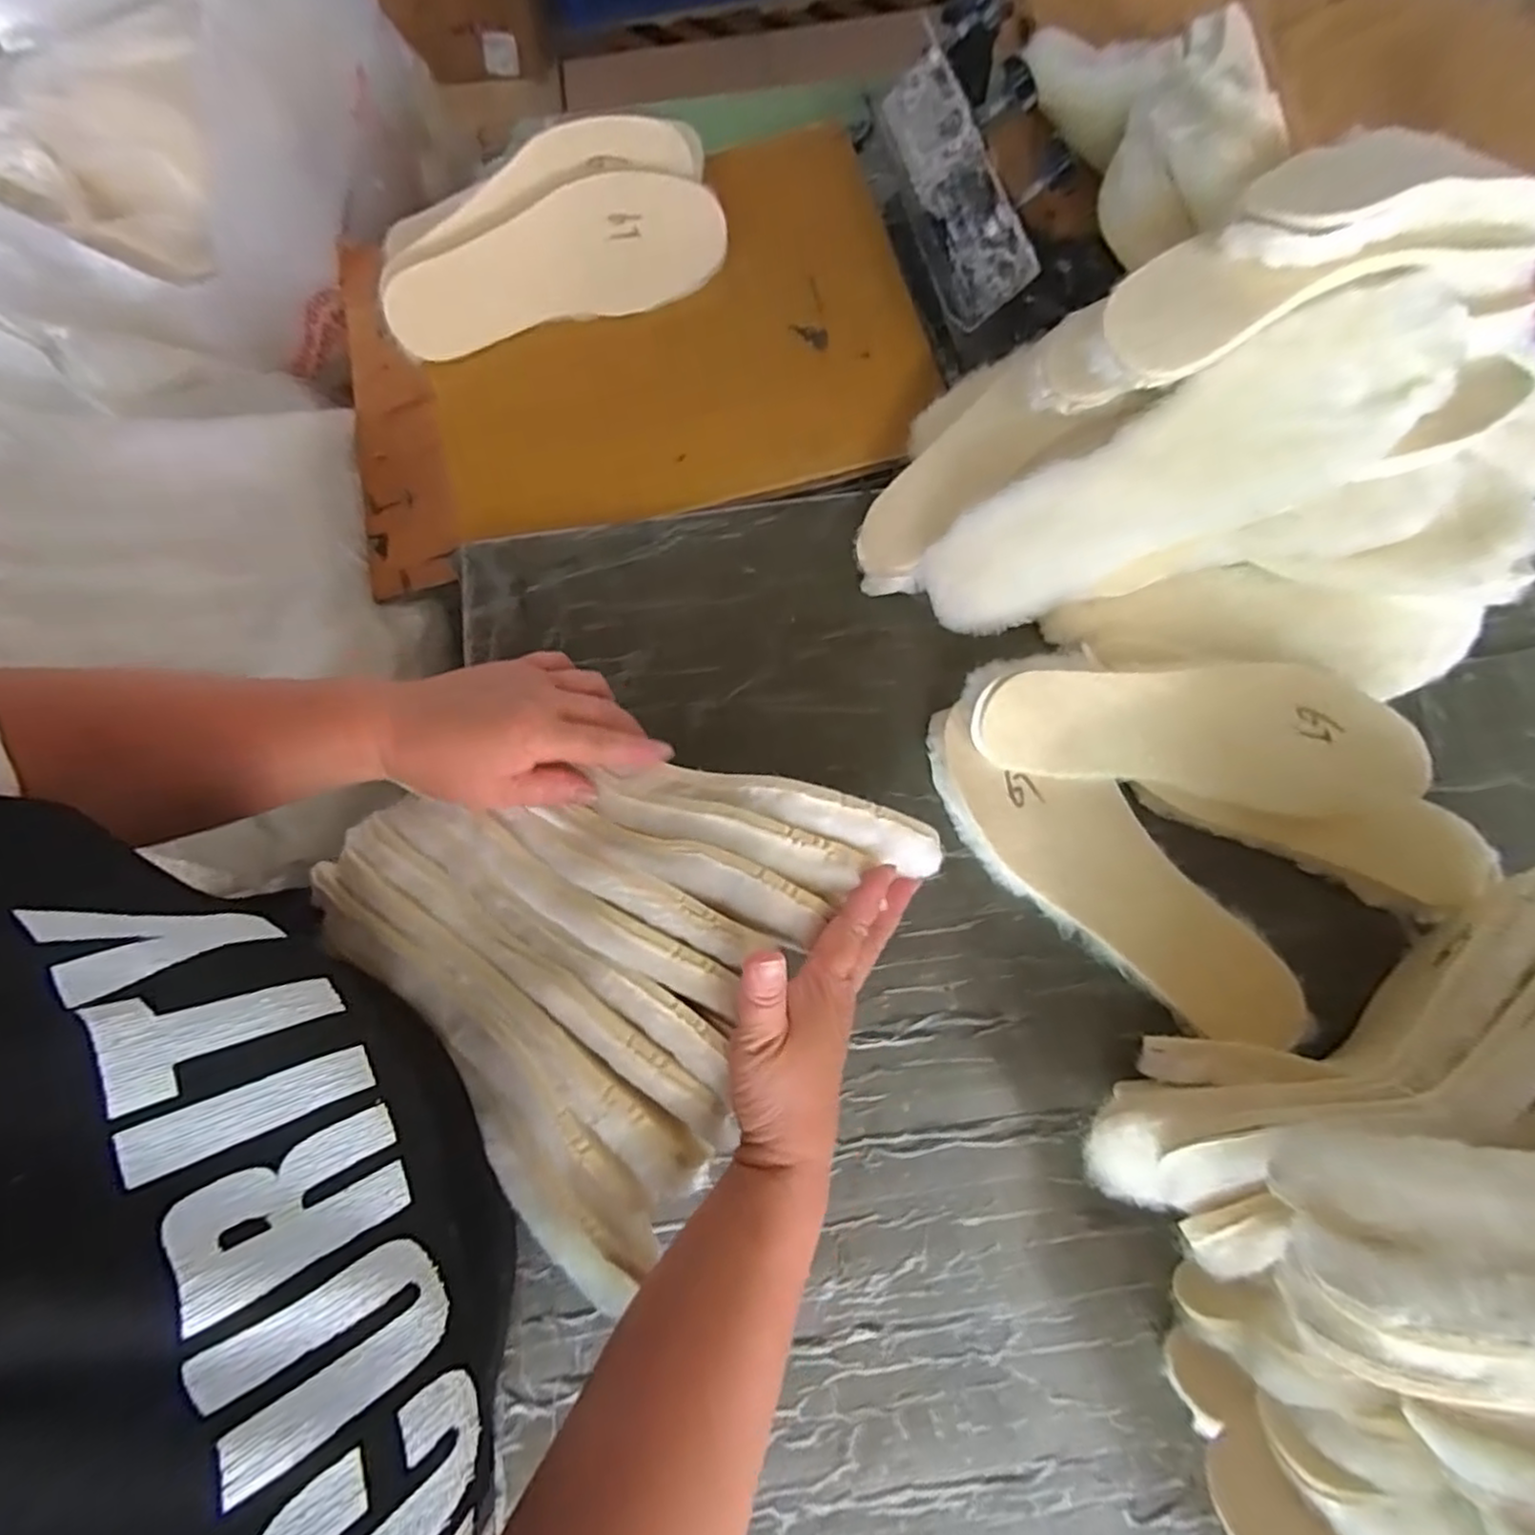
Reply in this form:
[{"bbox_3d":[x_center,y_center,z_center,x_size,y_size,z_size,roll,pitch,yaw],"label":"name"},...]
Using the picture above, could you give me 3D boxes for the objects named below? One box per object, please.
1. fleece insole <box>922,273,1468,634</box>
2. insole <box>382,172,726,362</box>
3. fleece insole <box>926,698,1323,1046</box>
[{"bbox_3d":[0.231,-0.164,0.405,0.291,0.054,0.083,-25,77,23],"label":"fleece insole"},{"bbox_3d":[-0.176,-0.416,0.577,0.276,0.015,0.089,-15,122,-1],"label":"insole"},{"bbox_3d":[0.218,0.069,0.459,0.282,0.030,0.085,42,82,9],"label":"fleece insole"}]

